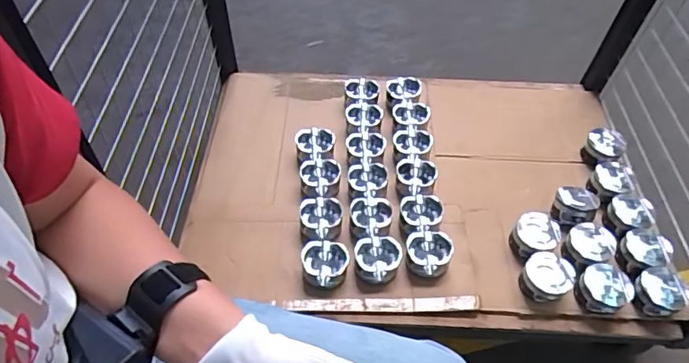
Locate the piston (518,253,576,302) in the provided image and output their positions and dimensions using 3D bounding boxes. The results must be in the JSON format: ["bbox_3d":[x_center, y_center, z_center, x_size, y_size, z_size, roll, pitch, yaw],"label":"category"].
[{"bbox_3d":[0.386,0.187,0.936,0.089,0.058,0.093,1,52,-1],"label":"piston"}]

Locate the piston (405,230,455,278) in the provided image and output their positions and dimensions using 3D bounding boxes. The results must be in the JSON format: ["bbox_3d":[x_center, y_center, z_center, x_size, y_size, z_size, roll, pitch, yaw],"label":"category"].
[{"bbox_3d":[0.160,0.142,0.943,0.088,0.048,0.085,1,52,-1],"label":"piston"}]

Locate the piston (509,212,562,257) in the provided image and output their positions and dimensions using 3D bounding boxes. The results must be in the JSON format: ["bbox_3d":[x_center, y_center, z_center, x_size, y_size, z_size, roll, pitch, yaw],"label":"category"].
[{"bbox_3d":[0.378,0.112,0.975,0.081,0.065,0.089,1,52,-1],"label":"piston"}]

